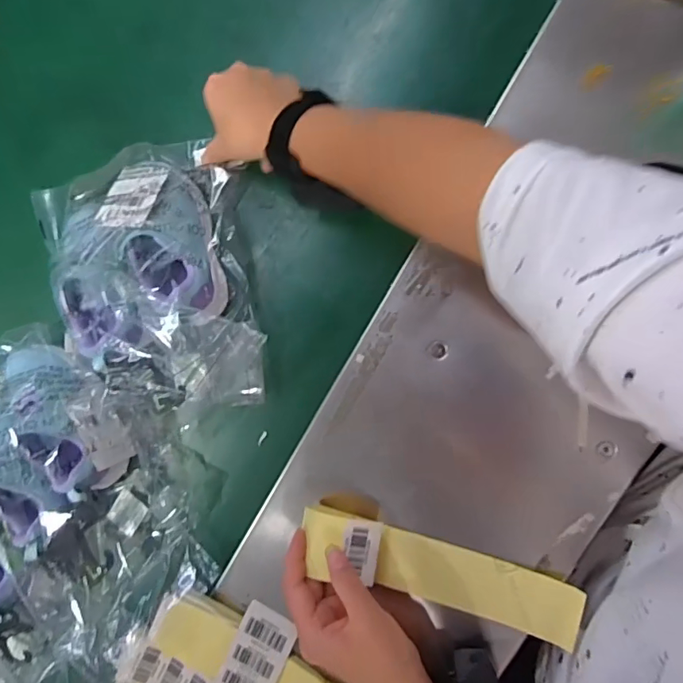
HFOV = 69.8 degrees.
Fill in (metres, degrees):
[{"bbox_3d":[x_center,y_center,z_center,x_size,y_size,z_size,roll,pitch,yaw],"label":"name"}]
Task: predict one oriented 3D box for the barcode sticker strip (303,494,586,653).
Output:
[{"bbox_3d":[0.074,0.183,0.396,0.219,0.040,0.061,18,95,9],"label":"barcode sticker strip"}]

